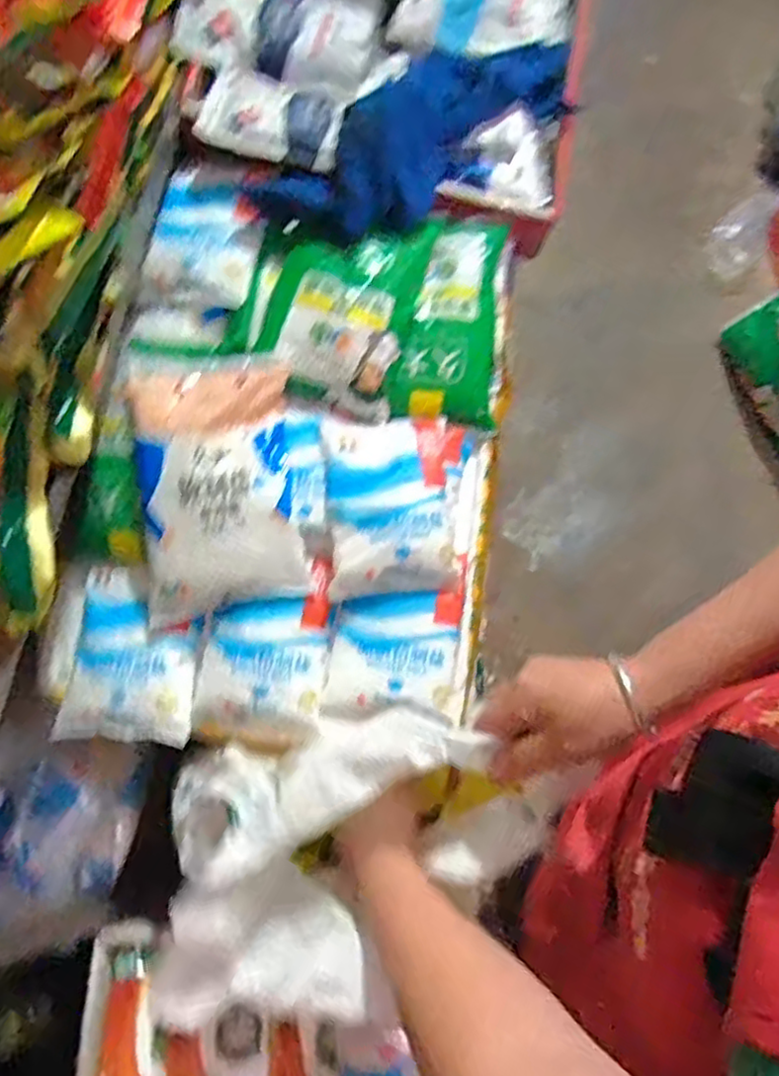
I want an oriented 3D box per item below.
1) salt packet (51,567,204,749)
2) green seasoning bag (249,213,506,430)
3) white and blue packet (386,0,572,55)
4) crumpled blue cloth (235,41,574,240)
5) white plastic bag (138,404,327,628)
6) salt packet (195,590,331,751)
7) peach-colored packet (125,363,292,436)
[{"bbox_3d":[-0.228,0.103,0.622,0.115,0.029,0.150,3,69,3],"label":"salt packet"},{"bbox_3d":[-0.001,-0.209,0.658,0.231,0.060,0.194,0,91,-19],"label":"green seasoning bag"},{"bbox_3d":[0.098,-0.542,0.701,0.172,0.050,0.104,19,71,9],"label":"white and blue packet"},{"bbox_3d":[0.027,-0.393,0.659,0.145,0.063,0.331,42,75,16],"label":"crumpled blue cloth"},{"bbox_3d":[-0.136,-0.021,0.613,0.167,0.046,0.167,-10,94,-7],"label":"white plastic bag"},{"bbox_3d":[-0.114,0.115,0.614,0.110,0.023,0.134,6,86,1],"label":"salt packet"},{"bbox_3d":[-0.161,-0.122,0.619,0.138,0.019,0.058,-4,69,0],"label":"peach-colored packet"}]

